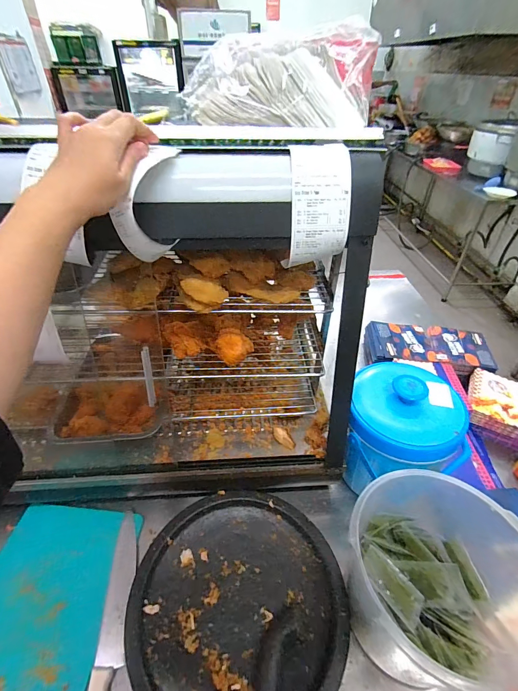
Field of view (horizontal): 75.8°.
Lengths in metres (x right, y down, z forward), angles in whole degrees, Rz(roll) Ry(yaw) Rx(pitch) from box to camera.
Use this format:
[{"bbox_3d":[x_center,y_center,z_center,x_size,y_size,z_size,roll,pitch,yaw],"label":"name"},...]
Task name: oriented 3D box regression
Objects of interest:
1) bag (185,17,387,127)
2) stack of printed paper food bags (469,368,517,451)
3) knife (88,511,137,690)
[{"bbox_3d":[0.036,-0.397,0.497,0.256,0.115,0.138,17,42,18],"label":"bag"},{"bbox_3d":[0.637,0.167,0.869,0.167,0.070,0.193,22,44,24],"label":"stack of printed paper food bags"},{"bbox_3d":[-0.244,0.467,0.558,0.040,0.026,0.362,-4,40,-6],"label":"knife"}]

